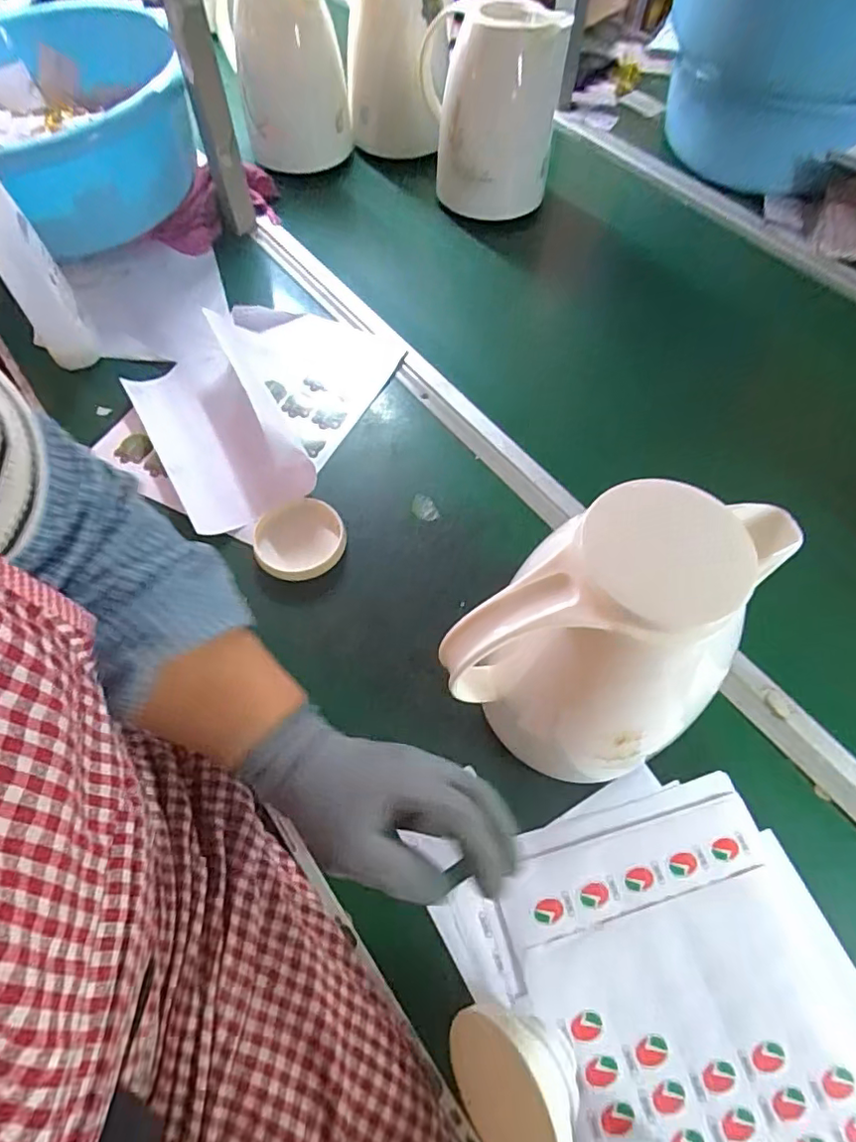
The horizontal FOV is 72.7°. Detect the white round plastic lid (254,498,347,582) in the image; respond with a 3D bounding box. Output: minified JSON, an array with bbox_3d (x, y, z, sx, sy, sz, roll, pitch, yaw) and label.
[{"bbox_3d":[-0.114,-0.028,0.517,0.078,0.015,0.070,-16,63,-9],"label":"white round plastic lid"}]

